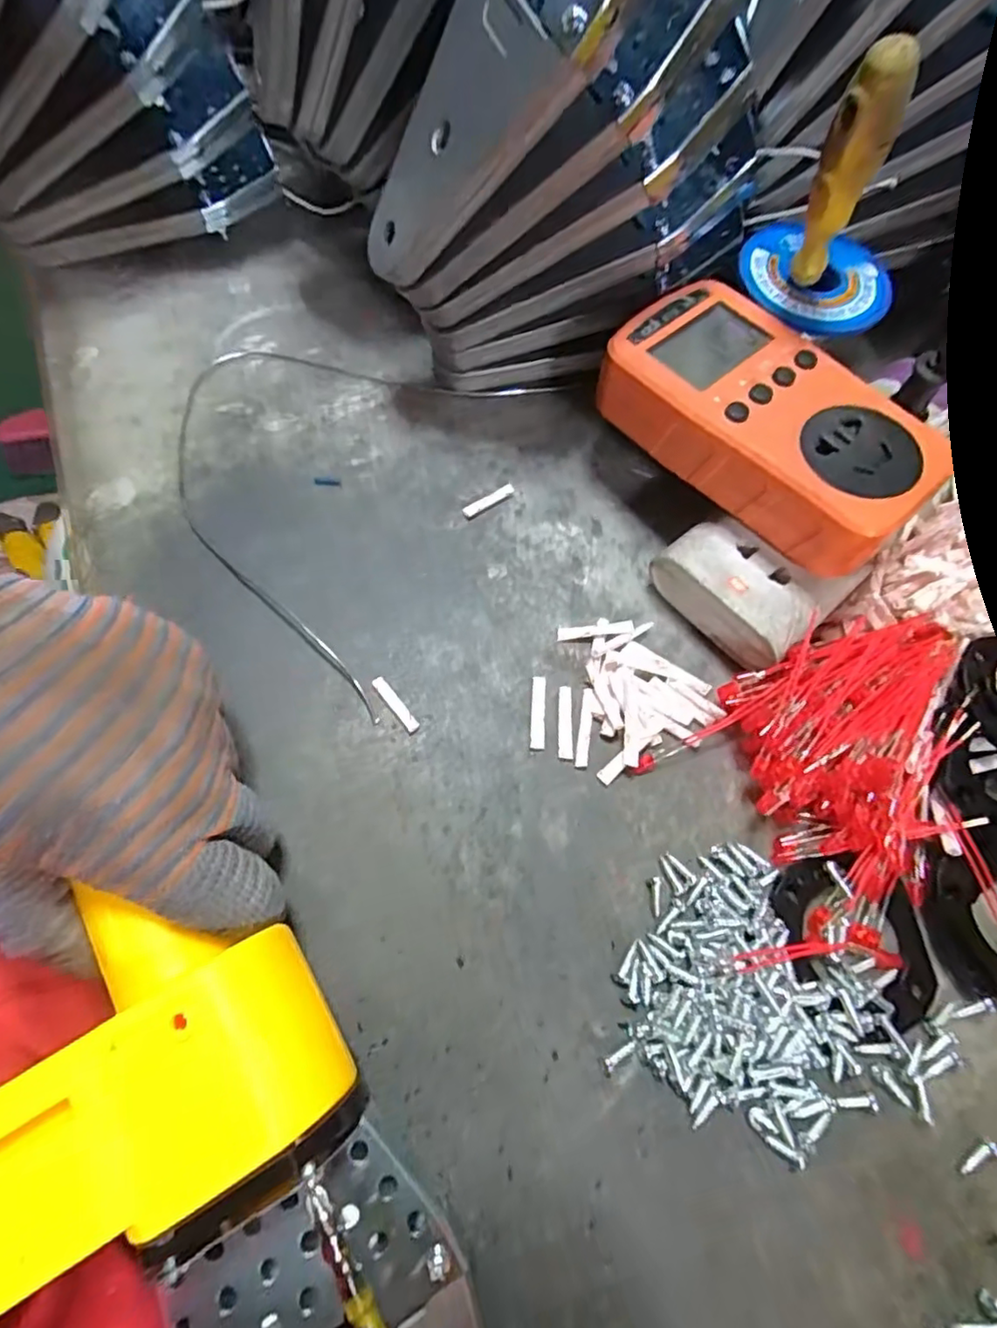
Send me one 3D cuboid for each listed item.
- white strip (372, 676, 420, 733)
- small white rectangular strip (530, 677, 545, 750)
[{"bbox_3d":[-0.040,0.015,0.237,0.006,0.004,0.026,-36,74,-15],"label":"white strip"},{"bbox_3d":[0.015,0.019,0.239,0.005,0.004,0.029,3,68,-1],"label":"small white rectangular strip"}]

